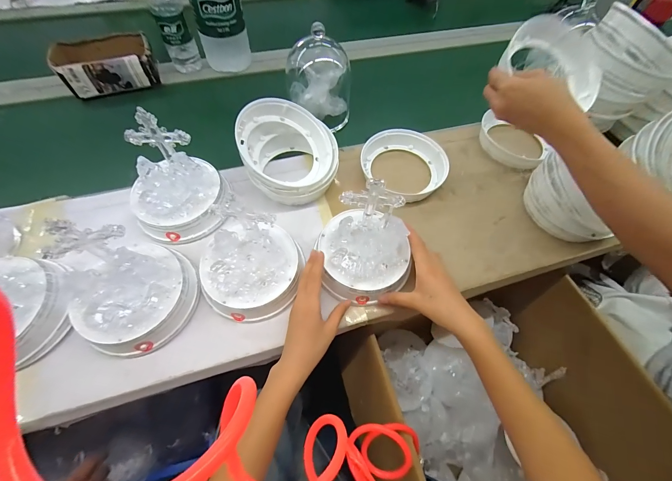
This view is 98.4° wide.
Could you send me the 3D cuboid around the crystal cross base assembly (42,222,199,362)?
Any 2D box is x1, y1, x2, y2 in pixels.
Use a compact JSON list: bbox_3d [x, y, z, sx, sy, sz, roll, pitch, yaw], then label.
[{"bbox_3d":[-0.264,0.054,0.351,0.133,0.144,0.138,1,61,-2],"label":"crystal cross base assembly"}]

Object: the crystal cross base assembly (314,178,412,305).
[{"bbox_3d":[0.043,0.004,0.391,0.131,0.126,0.121,3,61,0],"label":"crystal cross base assembly"}]

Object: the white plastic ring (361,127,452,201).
[{"bbox_3d":[0.126,-0.149,0.535,0.153,0.040,0.147,1,61,-2],"label":"white plastic ring"}]

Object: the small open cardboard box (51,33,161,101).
[{"bbox_3d":[-0.482,-0.372,0.617,0.179,0.066,0.107,-25,65,-15],"label":"small open cardboard box"}]

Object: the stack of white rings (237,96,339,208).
[{"bbox_3d":[-0.073,-0.150,0.488,0.152,0.108,0.144,5,61,0],"label":"stack of white rings"}]

